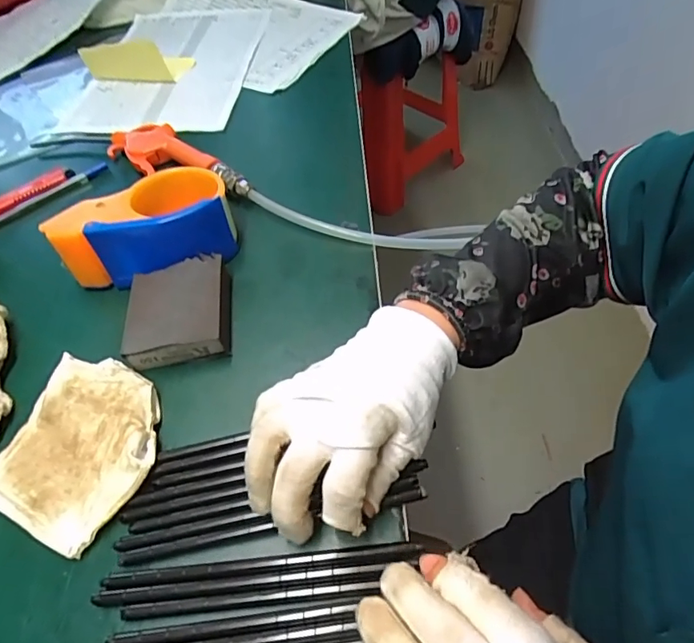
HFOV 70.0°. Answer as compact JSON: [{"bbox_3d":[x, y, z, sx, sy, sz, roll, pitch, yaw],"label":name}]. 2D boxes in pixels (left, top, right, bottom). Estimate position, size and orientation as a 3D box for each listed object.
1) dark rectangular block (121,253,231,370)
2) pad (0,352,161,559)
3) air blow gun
[{"bbox_3d":[-0.123,-0.007,0.370,0.072,0.027,0.080,-10,53,-1],"label":"dark rectangular block"},{"bbox_3d":[-0.168,0.077,0.315,0.105,0.020,0.105,20,58,20],"label":"pad"},{"bbox_3d":[-0.165,-0.159,0.487,0.195,0.023,0.056,31,62,26],"label":"air blow gun"}]

